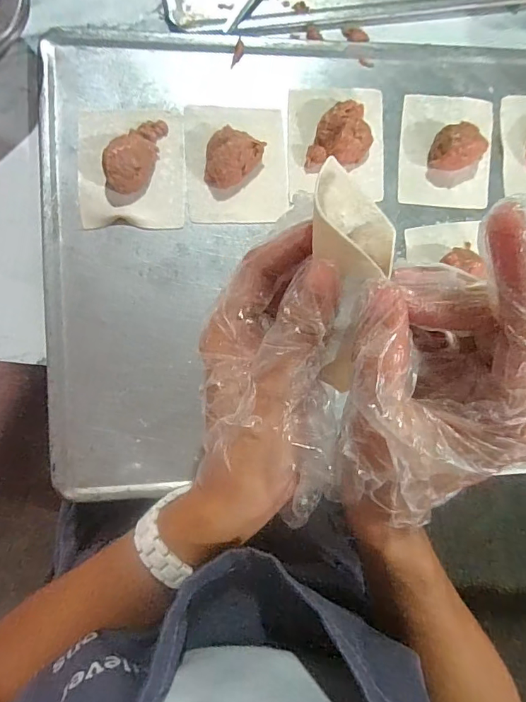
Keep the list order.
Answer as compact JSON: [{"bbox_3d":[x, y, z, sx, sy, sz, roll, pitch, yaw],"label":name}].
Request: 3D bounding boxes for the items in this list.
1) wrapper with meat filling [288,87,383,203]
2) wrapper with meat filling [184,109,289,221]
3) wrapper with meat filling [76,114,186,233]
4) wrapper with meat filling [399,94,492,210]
[{"bbox_3d":[0.056,-0.158,0.316,0.073,0.017,0.080,-2,90,-5],"label":"wrapper with meat filling"},{"bbox_3d":[-0.018,-0.137,0.307,0.073,0.023,0.083,-2,90,-5],"label":"wrapper with meat filling"},{"bbox_3d":[-0.092,-0.130,0.299,0.073,0.025,0.081,-1,90,-5],"label":"wrapper with meat filling"},{"bbox_3d":[0.144,-0.156,0.324,0.072,0.027,0.083,3,90,-5],"label":"wrapper with meat filling"}]

